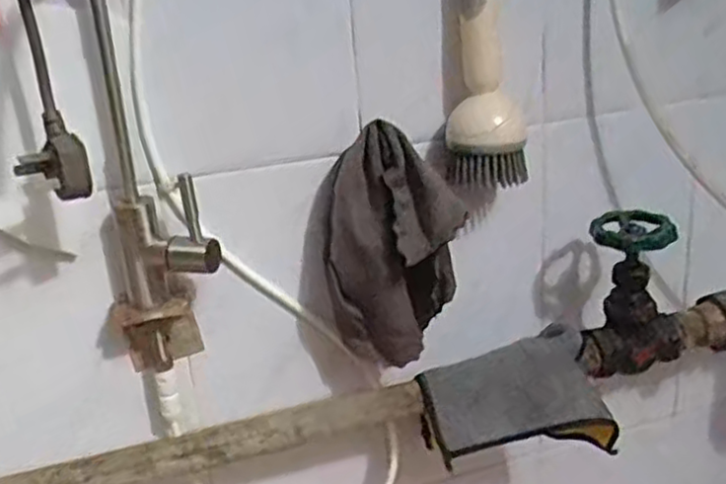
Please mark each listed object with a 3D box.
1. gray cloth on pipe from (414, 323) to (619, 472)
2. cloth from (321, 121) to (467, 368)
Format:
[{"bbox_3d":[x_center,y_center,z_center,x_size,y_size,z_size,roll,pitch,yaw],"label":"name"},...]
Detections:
[{"bbox_3d":[0.110,0.118,0.545,0.132,0.069,0.075,-11,22,-19],"label":"gray cloth on pipe"},{"bbox_3d":[0.019,0.008,0.499,0.091,0.160,0.047,-2,20,3],"label":"cloth"}]

